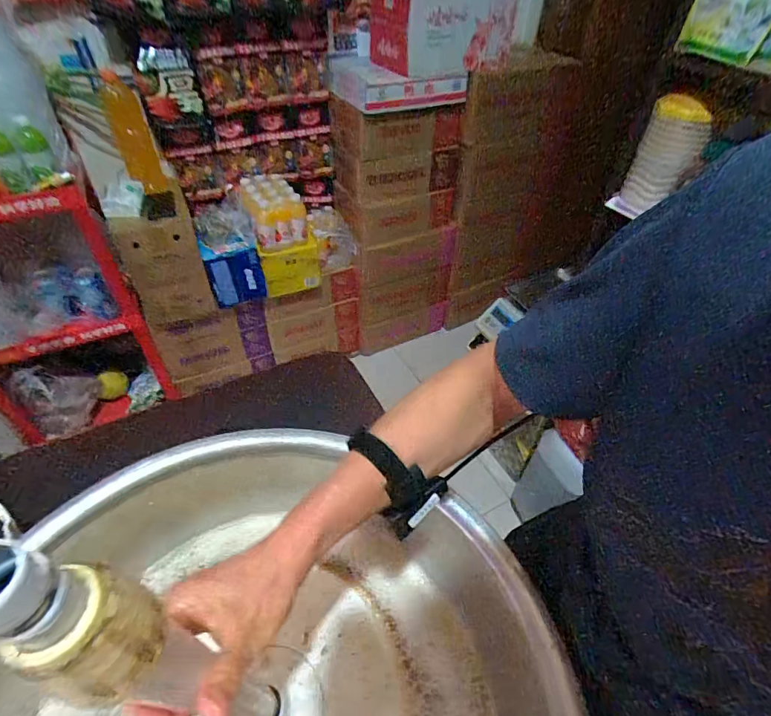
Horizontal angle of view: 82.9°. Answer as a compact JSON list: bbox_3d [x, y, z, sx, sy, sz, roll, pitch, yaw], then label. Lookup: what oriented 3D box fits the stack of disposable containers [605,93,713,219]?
[{"bbox_3d":[0.630,-0.448,1.004,0.133,0.282,0.142,27,50,22],"label":"stack of disposable containers"}]

